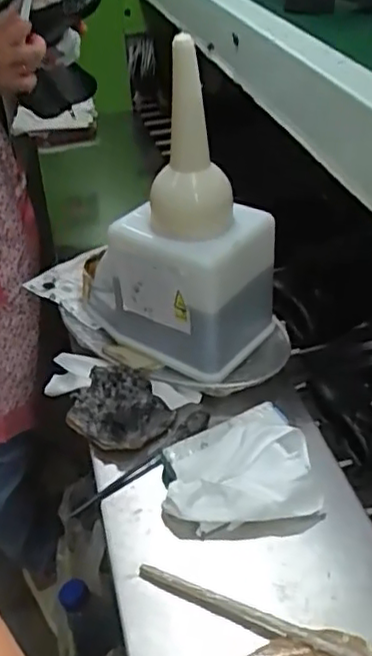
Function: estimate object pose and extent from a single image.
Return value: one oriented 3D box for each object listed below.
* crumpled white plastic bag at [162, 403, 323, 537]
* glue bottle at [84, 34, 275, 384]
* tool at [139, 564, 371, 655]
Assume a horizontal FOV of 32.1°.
[{"bbox_3d":[0.047,0.139,0.642,0.144,0.037,0.129,-10,38,-6],"label":"crumpled white plastic bag"},{"bbox_3d":[-0.020,-0.130,0.731,0.225,0.320,0.138,22,45,30],"label":"glue bottle"},{"bbox_3d":[0.052,0.234,0.536,0.196,0.010,0.025,14,42,23],"label":"tool"}]

